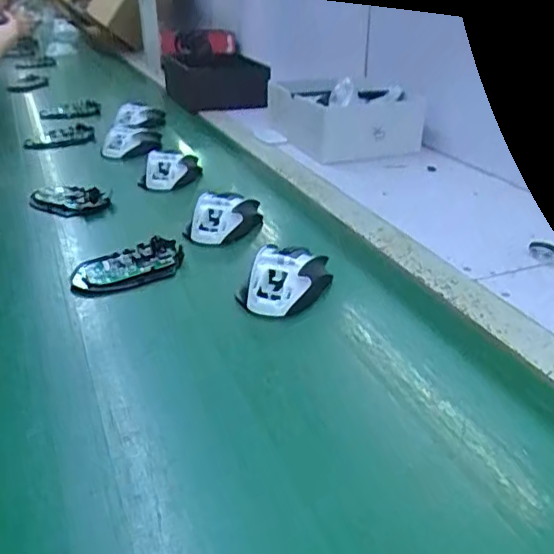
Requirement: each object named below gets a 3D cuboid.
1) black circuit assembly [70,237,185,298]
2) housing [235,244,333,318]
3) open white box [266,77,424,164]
[{"bbox_3d":[-0.150,-0.010,0.594,0.117,0.018,0.060,-16,32,-27],"label":"black circuit assembly"},{"bbox_3d":[0.006,0.001,0.555,0.073,0.037,0.088,11,30,19],"label":"housing"},{"bbox_3d":[0.121,-0.286,1.027,0.211,0.098,0.245,-10,30,-18],"label":"open white box"}]

